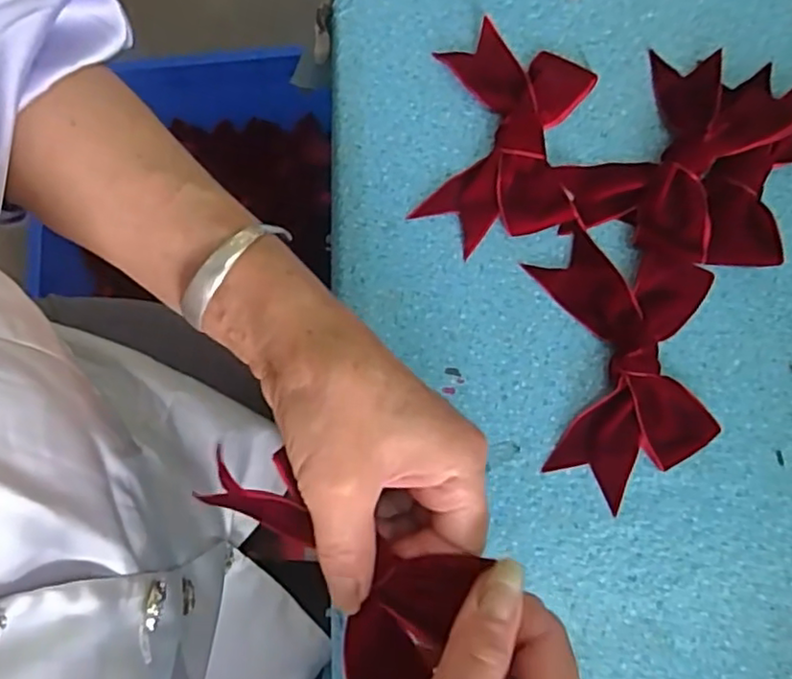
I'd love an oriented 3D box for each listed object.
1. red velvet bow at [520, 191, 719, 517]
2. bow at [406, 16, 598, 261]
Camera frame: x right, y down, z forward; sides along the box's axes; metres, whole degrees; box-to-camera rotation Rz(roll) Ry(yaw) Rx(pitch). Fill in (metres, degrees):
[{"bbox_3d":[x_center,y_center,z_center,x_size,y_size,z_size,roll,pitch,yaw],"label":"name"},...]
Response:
[{"bbox_3d":[0.126,0.004,0.344,0.091,0.018,0.152,-3,76,0],"label":"red velvet bow"},{"bbox_3d":[0.064,-0.117,0.377,0.087,0.012,0.134,11,76,4],"label":"bow"}]

